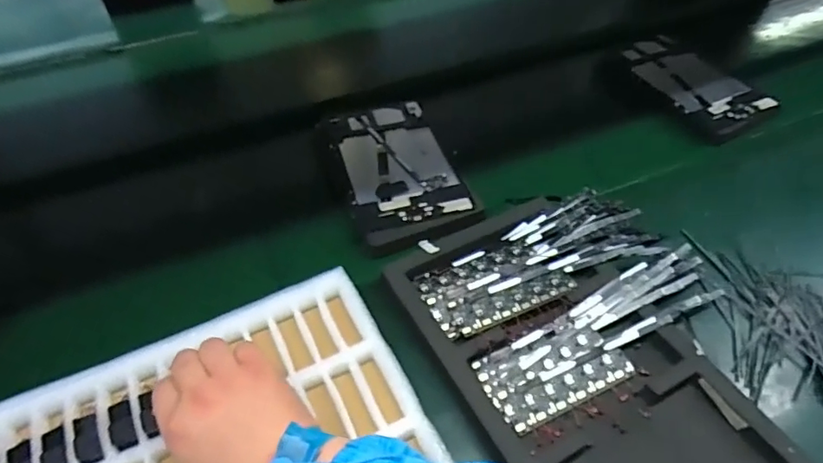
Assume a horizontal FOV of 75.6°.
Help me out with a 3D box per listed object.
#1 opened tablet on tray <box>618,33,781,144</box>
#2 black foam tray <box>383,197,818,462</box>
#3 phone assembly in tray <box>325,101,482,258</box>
[{"bbox_3d":[0.431,-0.229,0.829,0.143,0.027,0.227,-23,53,-22],"label":"opened tablet on tray"},{"bbox_3d":[0.187,0.162,0.480,0.235,0.053,0.474,-21,52,-20],"label":"black foam tray"},{"bbox_3d":[-0.021,-0.084,0.701,0.147,0.016,0.265,-14,50,-15],"label":"phone assembly in tray"}]

